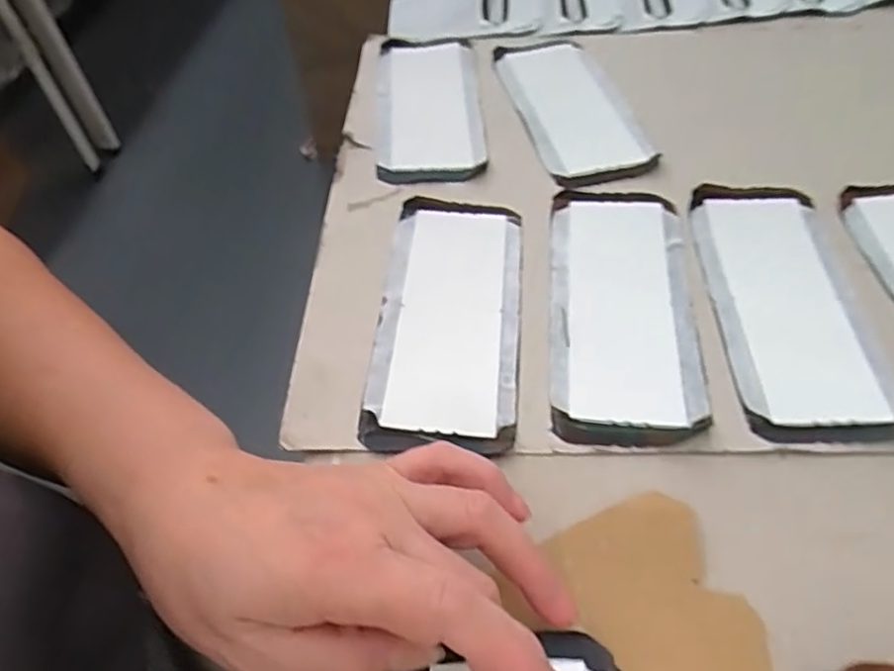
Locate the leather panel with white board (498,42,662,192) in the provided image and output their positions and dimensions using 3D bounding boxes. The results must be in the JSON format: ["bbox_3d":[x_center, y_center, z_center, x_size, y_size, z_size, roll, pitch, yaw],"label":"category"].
[{"bbox_3d":[0.085,-0.156,0.463,0.075,0.014,0.165,-12,50,-6],"label":"leather panel with white board"}]

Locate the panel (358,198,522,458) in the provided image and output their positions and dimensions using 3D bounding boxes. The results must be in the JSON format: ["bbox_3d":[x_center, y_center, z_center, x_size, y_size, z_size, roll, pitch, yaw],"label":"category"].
[{"bbox_3d":[0.002,-0.013,0.341,0.069,0.006,0.158,2,50,6],"label":"panel"}]

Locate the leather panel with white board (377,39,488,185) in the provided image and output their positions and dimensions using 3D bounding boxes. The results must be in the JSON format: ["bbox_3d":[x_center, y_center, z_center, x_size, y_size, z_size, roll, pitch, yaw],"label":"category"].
[{"bbox_3d":[-0.012,-0.156,0.466,0.069,0.022,0.164,1,49,-6],"label":"leather panel with white board"}]

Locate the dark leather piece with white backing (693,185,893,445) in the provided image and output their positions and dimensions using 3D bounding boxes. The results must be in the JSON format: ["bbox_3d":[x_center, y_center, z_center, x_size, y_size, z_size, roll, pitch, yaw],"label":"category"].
[{"bbox_3d":[0.169,-0.018,0.338,0.067,0.009,0.158,0,50,4],"label":"dark leather piece with white backing"}]

